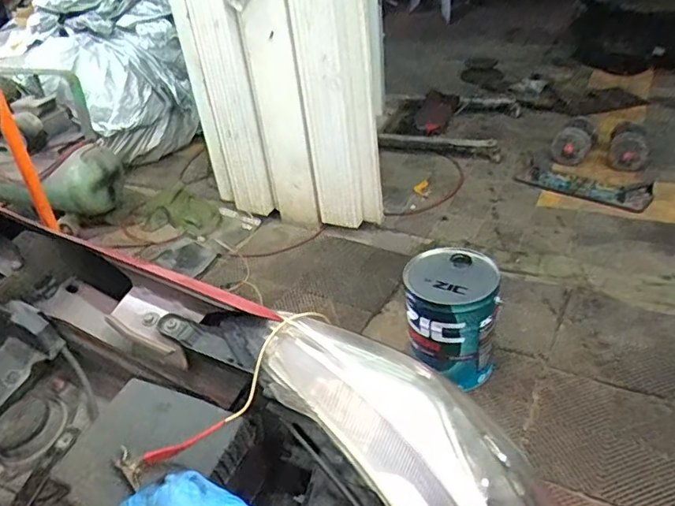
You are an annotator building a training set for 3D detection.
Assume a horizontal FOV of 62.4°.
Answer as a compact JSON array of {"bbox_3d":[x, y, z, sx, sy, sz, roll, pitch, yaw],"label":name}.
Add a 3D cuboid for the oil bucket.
[{"bbox_3d":[0.360,0.205,1.783,0.271,0.366,0.266,-4,35,4],"label":"oil bucket"}]

